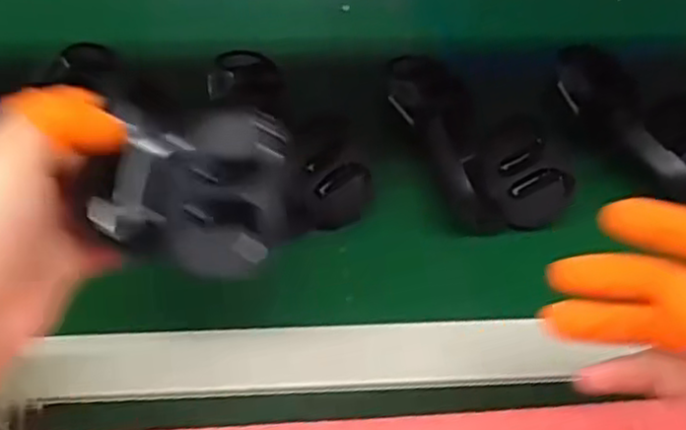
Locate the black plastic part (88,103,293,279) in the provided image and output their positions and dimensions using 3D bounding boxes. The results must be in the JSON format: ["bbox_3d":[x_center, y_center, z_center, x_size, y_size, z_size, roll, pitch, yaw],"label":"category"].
[{"bbox_3d":[-0.070,-0.014,0.372,0.087,0.037,0.082,6,52,2],"label":"black plastic part"}]

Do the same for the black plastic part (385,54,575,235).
[{"bbox_3d":[0.094,-0.064,0.550,0.099,0.049,0.177,-10,53,-11],"label":"black plastic part"}]

